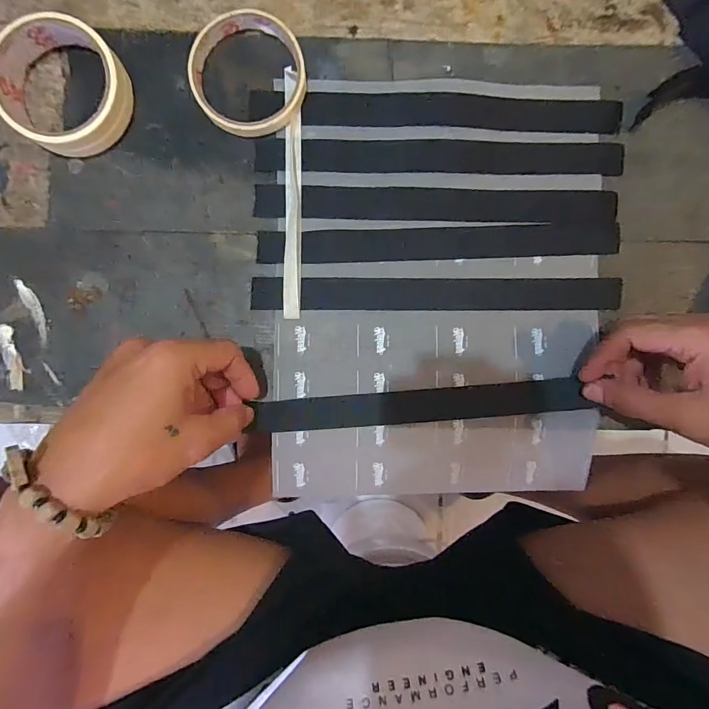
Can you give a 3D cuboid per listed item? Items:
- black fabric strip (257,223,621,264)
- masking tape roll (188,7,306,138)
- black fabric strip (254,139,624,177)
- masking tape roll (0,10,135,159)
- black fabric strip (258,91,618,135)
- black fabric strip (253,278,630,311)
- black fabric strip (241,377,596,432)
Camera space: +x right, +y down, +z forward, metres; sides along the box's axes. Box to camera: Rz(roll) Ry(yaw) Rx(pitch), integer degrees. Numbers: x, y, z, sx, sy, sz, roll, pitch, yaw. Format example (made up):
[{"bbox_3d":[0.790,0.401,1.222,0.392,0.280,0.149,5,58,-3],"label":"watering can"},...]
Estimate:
[{"bbox_3d":[0.066,-0.088,0.320,0.280,0.006,0.025,-2,92,-1],"label":"black fabric strip"},{"bbox_3d":[-0.081,-0.212,0.308,0.088,0.015,0.084,0,92,-1],"label":"masking tape roll"},{"bbox_3d":[0.068,-0.157,0.322,0.288,0.006,0.024,0,96,-3],"label":"black fabric strip"},{"bbox_3d":[-0.214,-0.195,0.295,0.088,0.027,0.085,0,92,-1],"label":"masking tape roll"},{"bbox_3d":[0.065,-0.189,0.316,0.288,0.006,0.028,0,92,-1],"label":"black fabric strip"},{"bbox_3d":[0.065,-0.048,0.322,0.287,0.006,0.025,0,91,-1],"label":"black fabric strip"},{"bbox_3d":[0.048,0.041,0.318,0.246,0.011,0.026,-5,91,2],"label":"black fabric strip"}]

